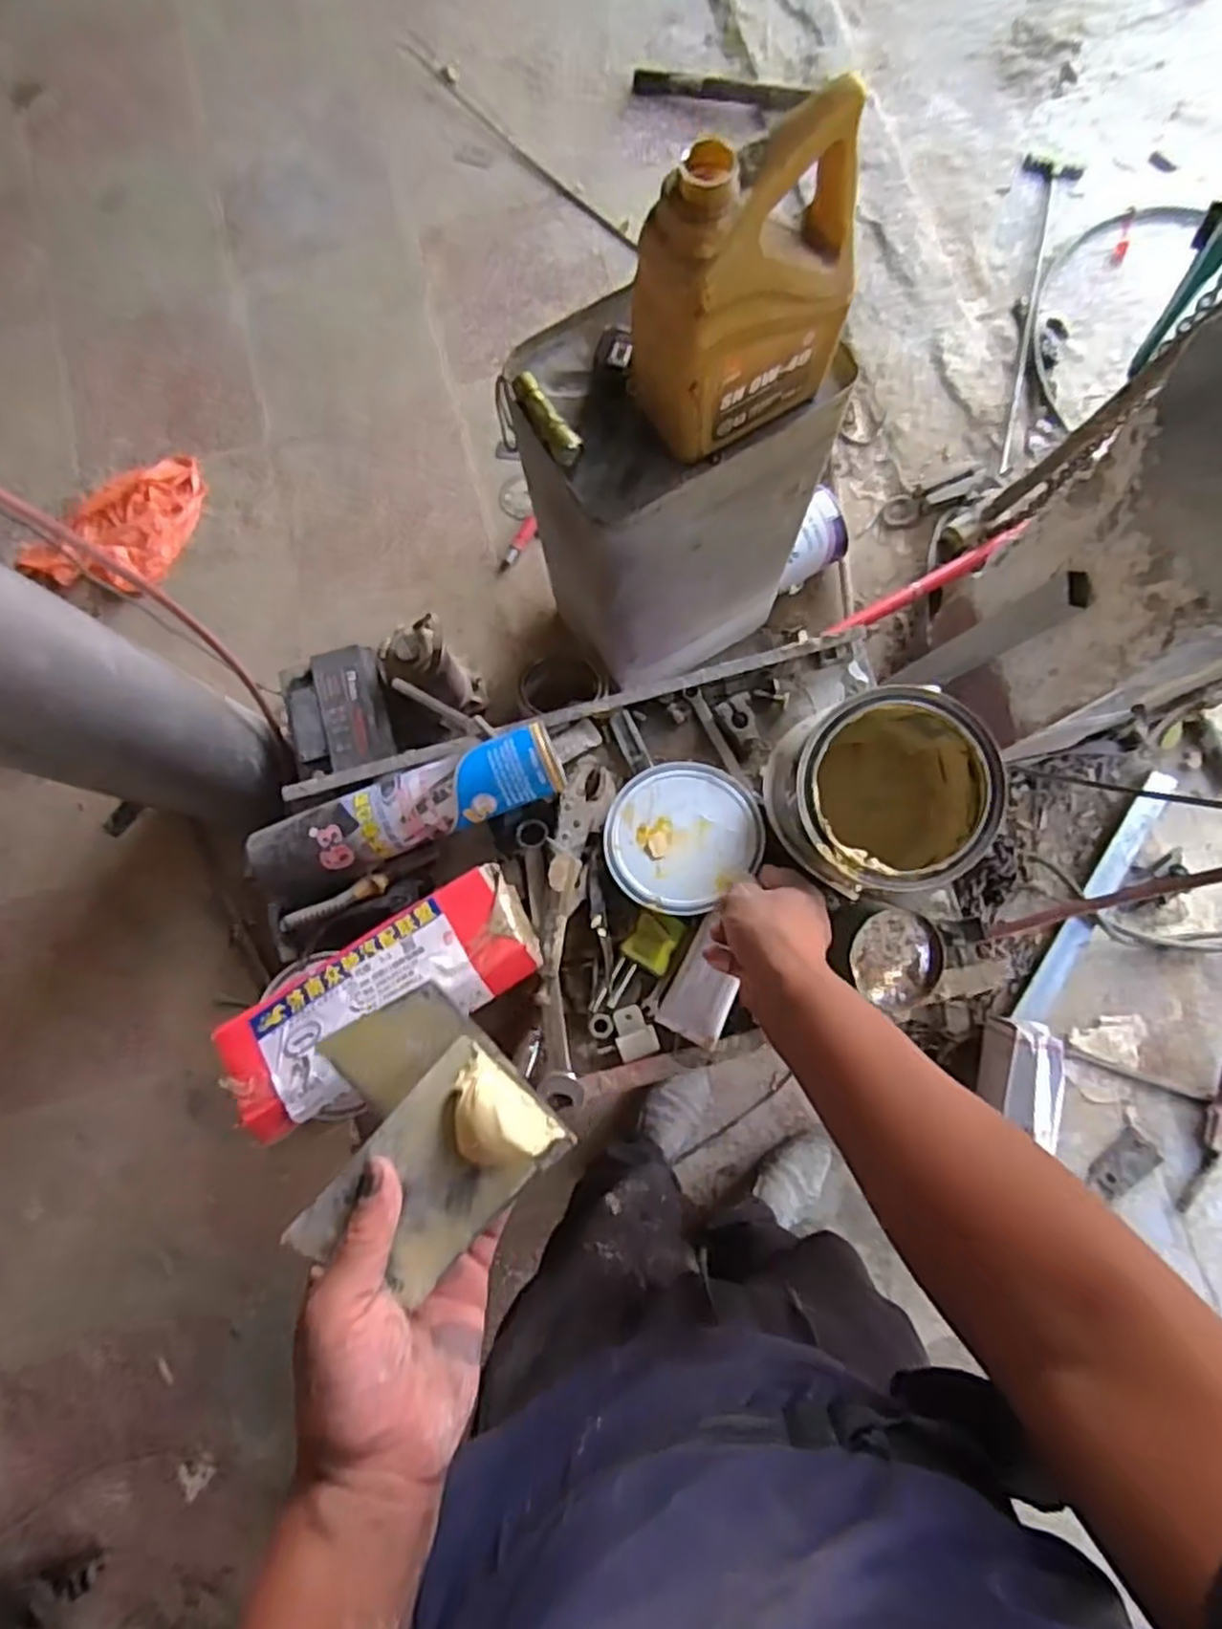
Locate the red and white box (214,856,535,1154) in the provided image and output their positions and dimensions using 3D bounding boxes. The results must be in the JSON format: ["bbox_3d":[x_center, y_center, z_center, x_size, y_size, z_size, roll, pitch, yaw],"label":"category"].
[{"bbox_3d":[-0.186,0.153,0.631,0.268,0.049,0.104,-32,81,-3],"label":"red and white box"}]

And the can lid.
[{"bbox_3d":[0.065,0.018,0.689,0.134,0.010,0.138,2,71,4],"label":"can lid"}]

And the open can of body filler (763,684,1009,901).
[{"bbox_3d":[0.216,-0.010,0.635,0.152,0.152,0.144,0,80,2],"label":"open can of body filler"}]

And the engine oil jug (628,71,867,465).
[{"bbox_3d":[0.132,-0.496,0.735,0.215,0.270,0.100,-29,80,-3],"label":"engine oil jug"}]

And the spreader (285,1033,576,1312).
[{"bbox_3d":[-0.092,0.187,0.387,0.076,0.029,0.128,42,86,9],"label":"spreader"}]

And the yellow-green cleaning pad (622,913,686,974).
[{"bbox_3d":[0.039,0.111,0.684,0.041,0.014,0.051,31,83,7],"label":"yellow-green cleaning pad"}]

